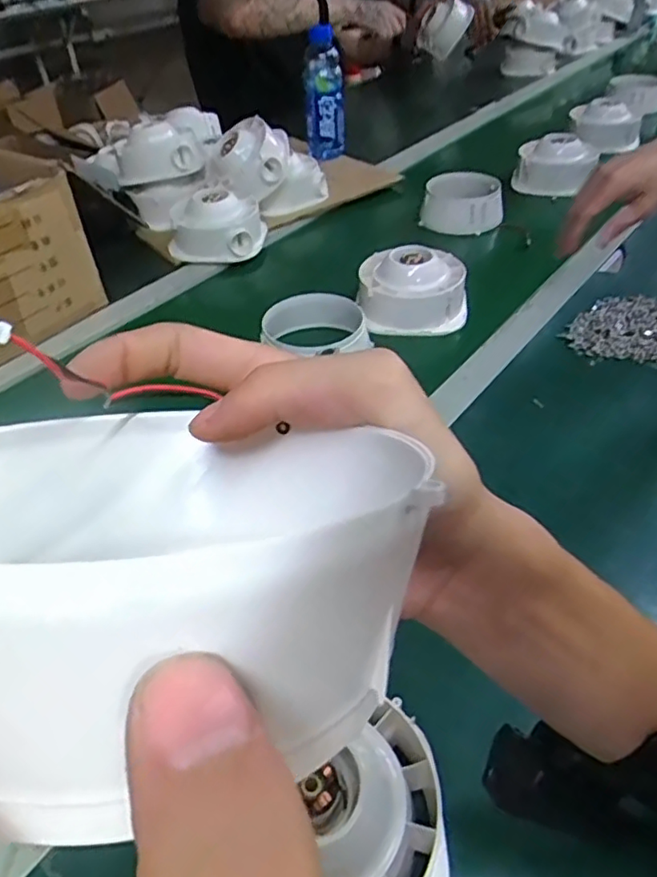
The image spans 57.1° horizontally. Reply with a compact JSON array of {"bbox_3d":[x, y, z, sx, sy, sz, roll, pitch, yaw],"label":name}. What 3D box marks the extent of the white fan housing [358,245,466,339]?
[{"bbox_3d":[0.104,-0.183,0.749,0.127,0.071,0.111,-5,43,0],"label":"white fan housing"}]

